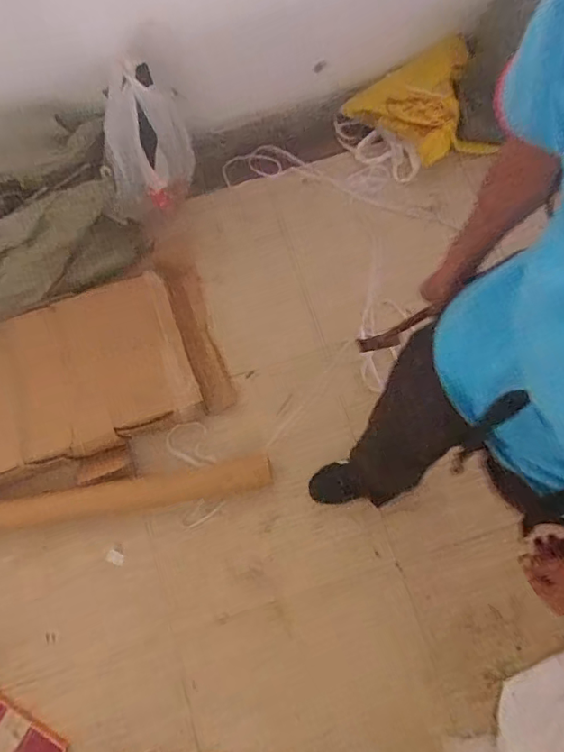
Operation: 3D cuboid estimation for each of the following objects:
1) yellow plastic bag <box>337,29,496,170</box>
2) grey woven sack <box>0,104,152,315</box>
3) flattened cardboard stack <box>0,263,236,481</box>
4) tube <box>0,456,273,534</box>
[{"bbox_3d":[0.390,-0.765,1.462,0.367,0.121,0.327,-15,74,-1],"label":"yellow plastic bag"},{"bbox_3d":[-0.718,-0.388,1.331,0.656,0.342,0.347,-25,77,-4],"label":"grey woven sack"},{"bbox_3d":[-0.597,0.010,1.330,0.839,0.097,0.423,-19,77,-3],"label":"flattened cardboard stack"},{"bbox_3d":[-1.012,0.394,1.277,1.981,0.065,0.107,-9,76,0],"label":"tube"}]

